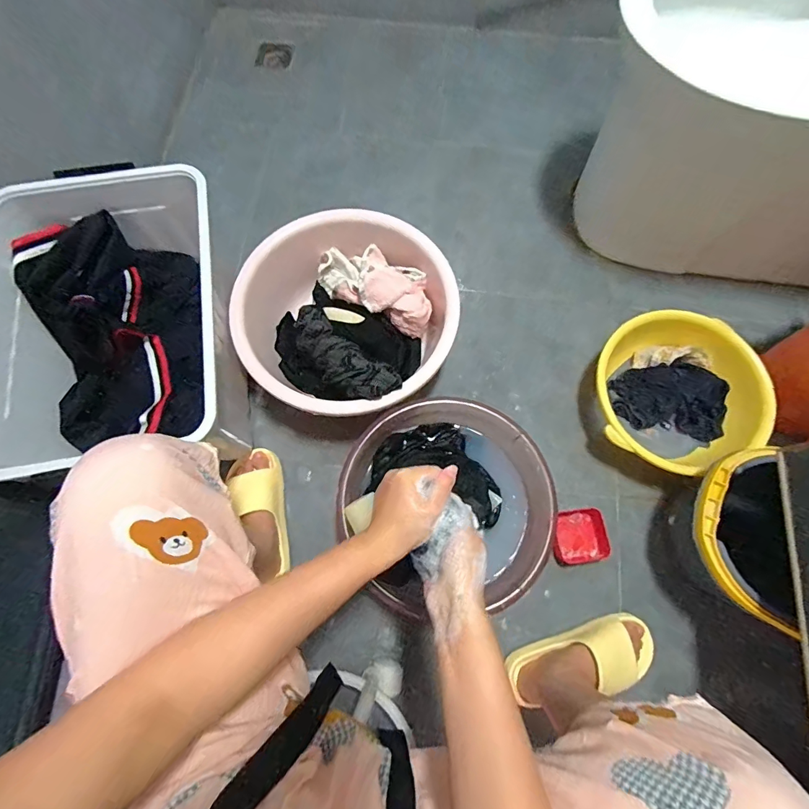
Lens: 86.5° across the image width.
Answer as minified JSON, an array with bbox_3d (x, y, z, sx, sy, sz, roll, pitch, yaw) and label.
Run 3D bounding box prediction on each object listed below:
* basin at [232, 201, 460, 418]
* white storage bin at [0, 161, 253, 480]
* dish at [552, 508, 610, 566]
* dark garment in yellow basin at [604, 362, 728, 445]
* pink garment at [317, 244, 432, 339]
[{"bbox_3d":[-0.102,-0.160,0.797,0.379,0.136,0.381,0,72,0],"label":"basin"},{"bbox_3d":[-0.441,-0.115,0.715,0.328,0.267,0.444,-10,73,-3],"label":"white storage bin"},{"bbox_3d":[0.318,0.240,0.777,0.094,0.027,0.088,-10,73,-3],"label":"dish"},{"bbox_3d":[0.510,-0.015,0.829,0.195,0.043,0.129,13,73,4],"label":"dark garment in yellow basin"},{"bbox_3d":[-0.050,-0.235,0.816,0.240,0.085,0.126,30,75,9],"label":"pink garment"}]

